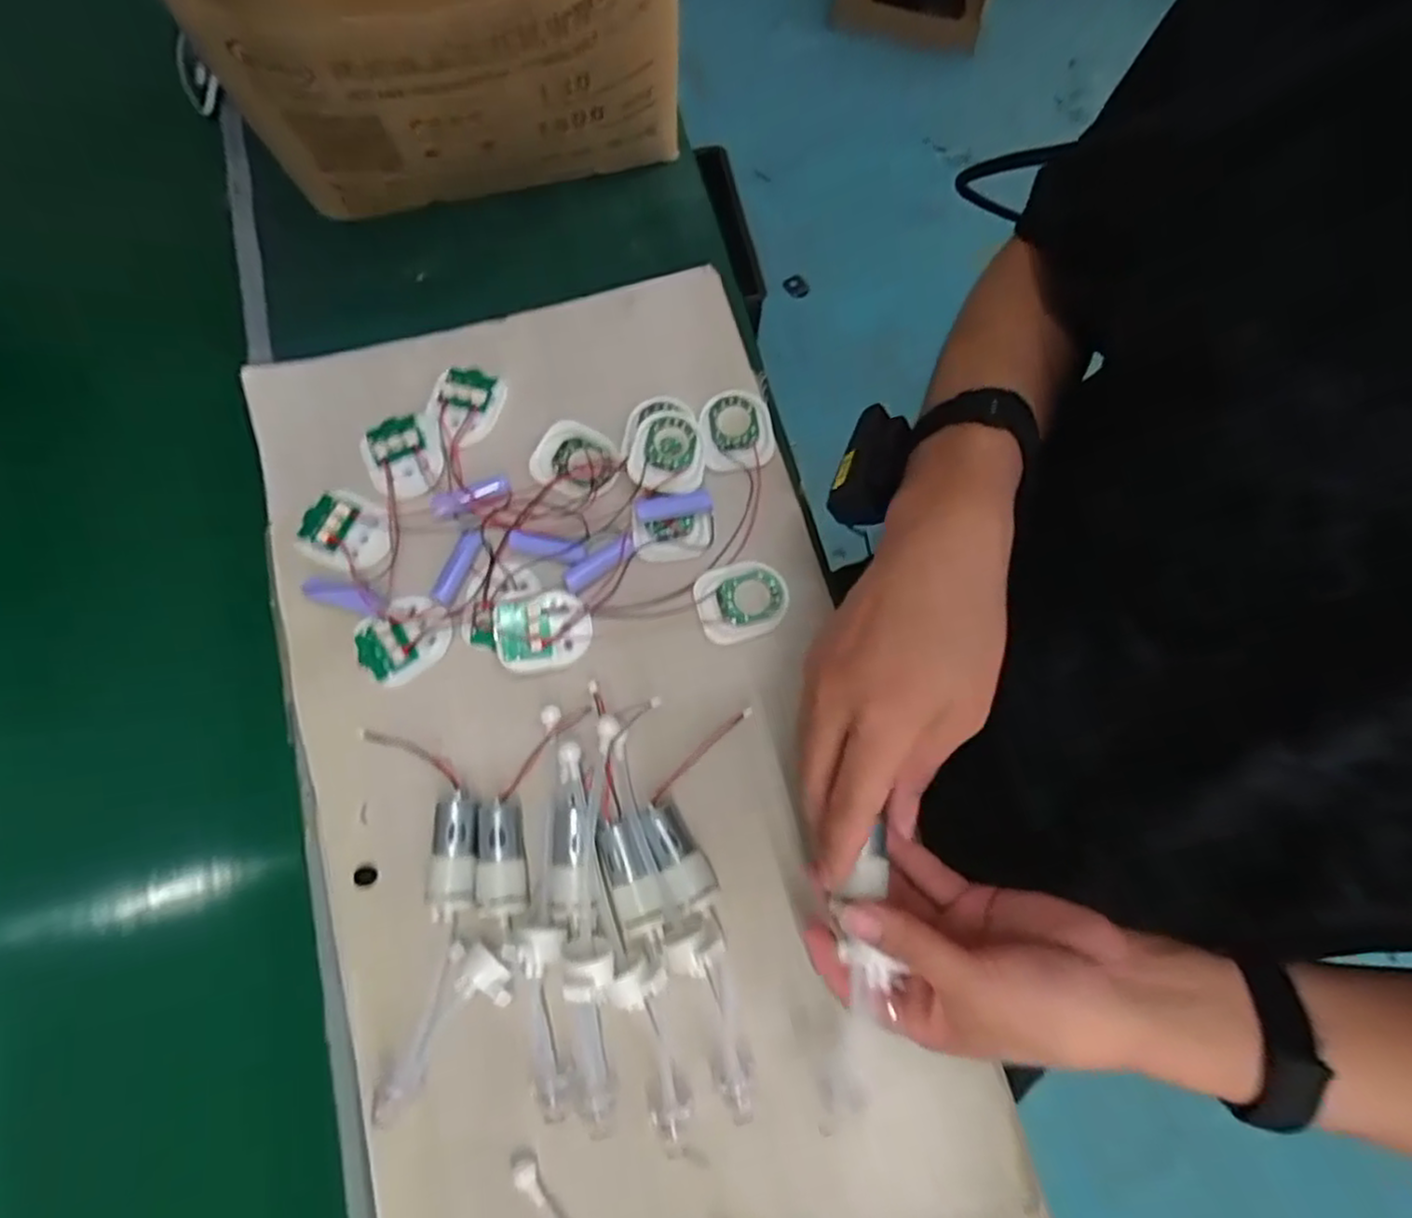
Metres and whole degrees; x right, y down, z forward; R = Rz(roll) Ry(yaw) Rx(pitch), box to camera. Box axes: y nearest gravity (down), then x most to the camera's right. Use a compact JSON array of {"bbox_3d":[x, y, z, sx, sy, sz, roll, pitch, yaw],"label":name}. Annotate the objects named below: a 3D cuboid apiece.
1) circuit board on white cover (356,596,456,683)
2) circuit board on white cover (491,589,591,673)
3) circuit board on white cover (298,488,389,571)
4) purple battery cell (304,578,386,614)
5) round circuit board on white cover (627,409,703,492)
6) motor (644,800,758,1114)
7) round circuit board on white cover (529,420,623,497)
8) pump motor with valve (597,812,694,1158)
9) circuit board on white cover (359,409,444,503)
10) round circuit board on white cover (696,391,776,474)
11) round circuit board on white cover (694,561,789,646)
[{"bbox_3d":[-0.184,0.017,0.435,0.057,0.010,0.045,-38,77,-11],"label":"circuit board on white cover"},{"bbox_3d":[-0.098,0.012,0.433,0.056,0.012,0.046,-11,73,-3],"label":"circuit board on white cover"},{"bbox_3d":[-0.228,-0.050,0.454,0.058,0.012,0.047,20,74,6],"label":"circuit board on white cover"},{"bbox_3d":[-0.220,-0.008,0.435,0.050,0.014,0.014,14,73,4],"label":"purple battery cell"},{"bbox_3d":[-0.026,-0.103,0.466,0.046,0.012,0.059,1,73,0],"label":"round circuit board on white cover"},{"bbox_3d":[-0.004,0.182,0.377,0.030,0.029,0.157,-13,73,-4],"label":"motor"},{"bbox_3d":[-0.086,-0.099,0.471,0.059,0.010,0.051,20,74,6],"label":"round circuit board on white cover"},{"bbox_3d":[-0.033,0.195,0.379,0.030,0.026,0.162,-9,73,-3],"label":"pump motor with valve"},{"bbox_3d":[-0.200,-0.101,0.469,0.047,0.013,0.056,-17,74,-5],"label":"circuit board on white cover"},{"bbox_3d":[0.020,-0.120,0.478,0.047,0.008,0.056,-9,73,-3],"label":"round circuit board on white cover"},{"bbox_3d":[0.022,-0.005,0.446,0.056,0.005,0.049,-14,73,-4],"label":"round circuit board on white cover"}]

